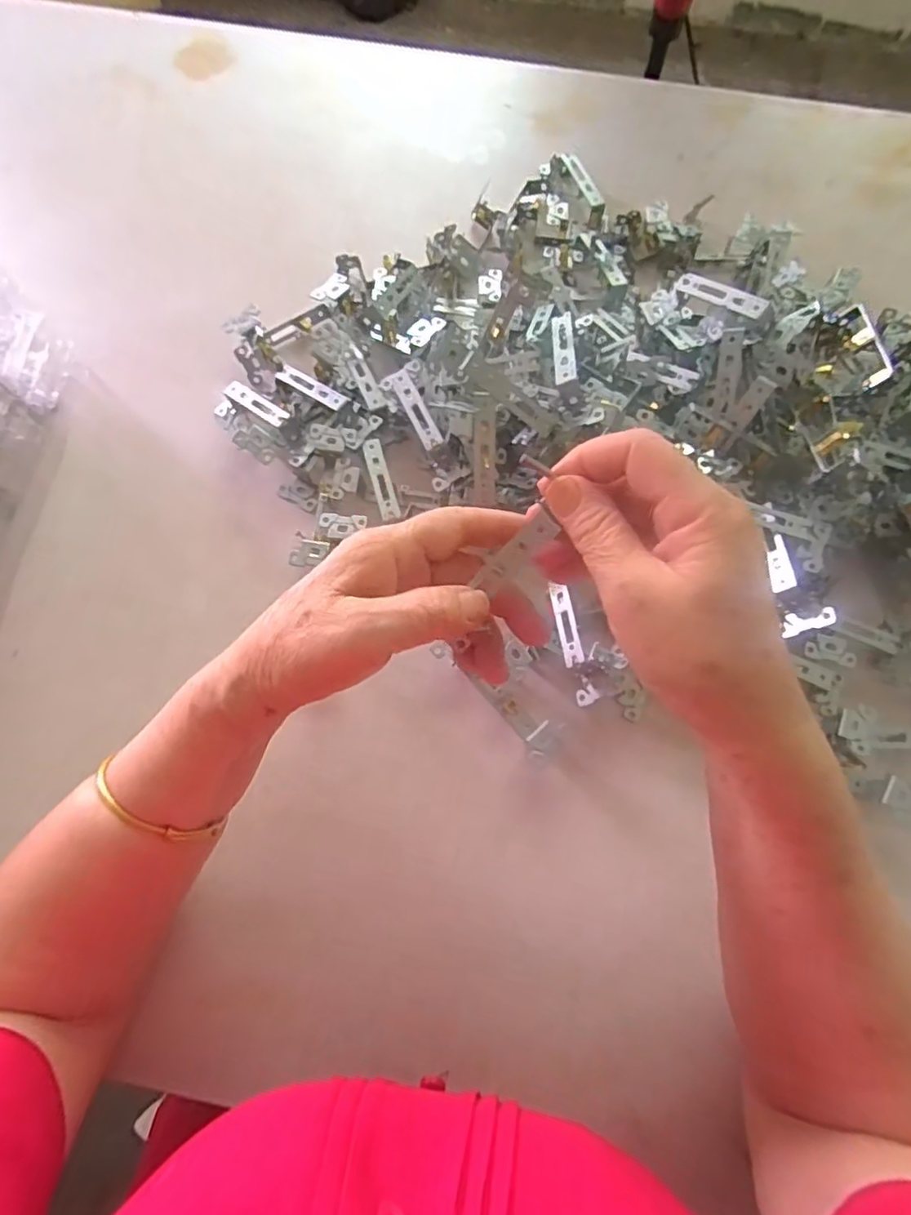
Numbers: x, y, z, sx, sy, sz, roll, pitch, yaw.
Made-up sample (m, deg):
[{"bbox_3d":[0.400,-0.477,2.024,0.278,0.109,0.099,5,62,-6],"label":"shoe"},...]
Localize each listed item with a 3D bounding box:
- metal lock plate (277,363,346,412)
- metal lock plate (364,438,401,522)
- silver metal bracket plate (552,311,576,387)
[{"bbox_3d":[-0.107,-0.165,0.446,0.065,0.008,0.015,34,74,25],"label":"metal lock plate"},{"bbox_3d":[-0.054,-0.093,0.435,0.013,0.004,0.064,-13,77,-10],"label":"metal lock plate"},{"bbox_3d":[0.070,-0.170,0.387,0.013,0.005,0.064,-5,59,12],"label":"silver metal bracket plate"}]

